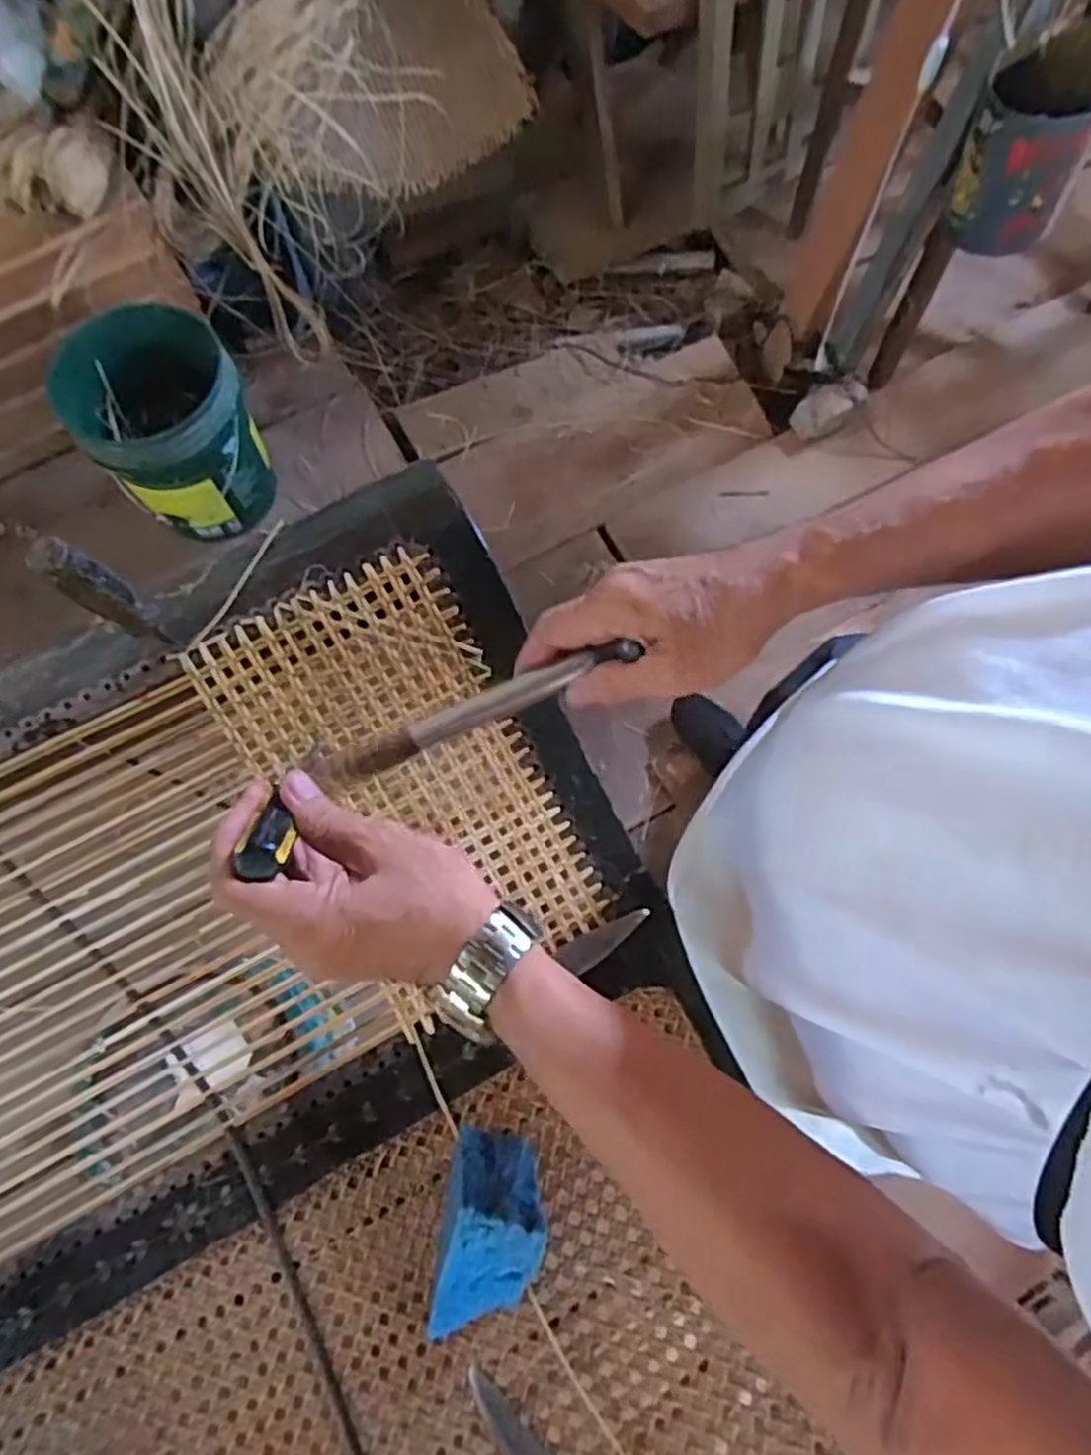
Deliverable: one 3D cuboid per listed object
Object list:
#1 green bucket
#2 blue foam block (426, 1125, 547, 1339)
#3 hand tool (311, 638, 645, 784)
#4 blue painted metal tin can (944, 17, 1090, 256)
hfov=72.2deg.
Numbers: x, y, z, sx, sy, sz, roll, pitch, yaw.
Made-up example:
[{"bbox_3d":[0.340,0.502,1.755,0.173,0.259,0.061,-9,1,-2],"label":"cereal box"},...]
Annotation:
[{"bbox_3d":[-0.687,-0.554,1.385,0.292,0.272,0.301,0,74,-1],"label":"green bucket"},{"bbox_3d":[-0.033,0.308,0.444,0.061,0.058,0.111,8,74,2],"label":"blue foam block"},{"bbox_3d":[-0.047,-0.008,0.430,0.205,0.027,0.019,-22,74,14],"label":"hand tool"},{"bbox_3d":[0.645,-0.783,1.009,0.154,0.205,0.166,26,75,7],"label":"blue painted metal tin can"}]

